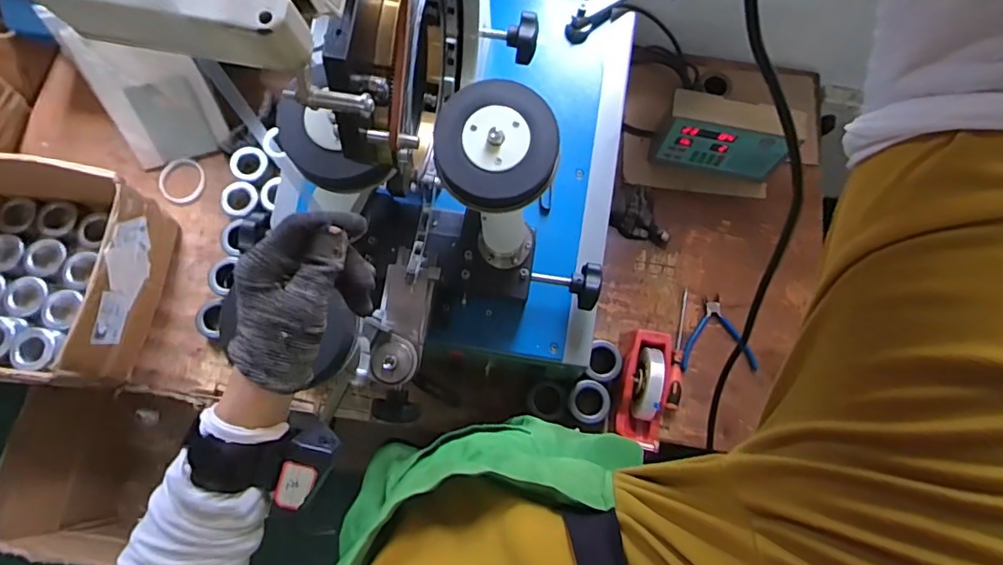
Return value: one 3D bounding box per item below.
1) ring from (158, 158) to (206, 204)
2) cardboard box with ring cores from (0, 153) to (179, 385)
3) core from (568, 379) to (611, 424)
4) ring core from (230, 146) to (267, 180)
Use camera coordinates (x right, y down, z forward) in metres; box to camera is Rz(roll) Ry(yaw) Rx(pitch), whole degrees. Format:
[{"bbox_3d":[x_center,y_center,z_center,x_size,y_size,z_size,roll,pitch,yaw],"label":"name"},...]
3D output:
[{"bbox_3d":[-0.611,-0.194,1.018,0.082,0.007,0.085,0,87,-8],"label":"ring"},{"bbox_3d":[-0.770,-0.018,0.882,0.329,0.164,0.341,7,75,1],"label":"cardboard box with ring cores"},{"bbox_3d":[0.145,0.196,0.878,0.065,0.020,0.069,0,75,-1],"label":"core"},{"bbox_3d":[-0.482,-0.228,1.012,0.075,0.020,0.066,33,77,7],"label":"ring core"}]

